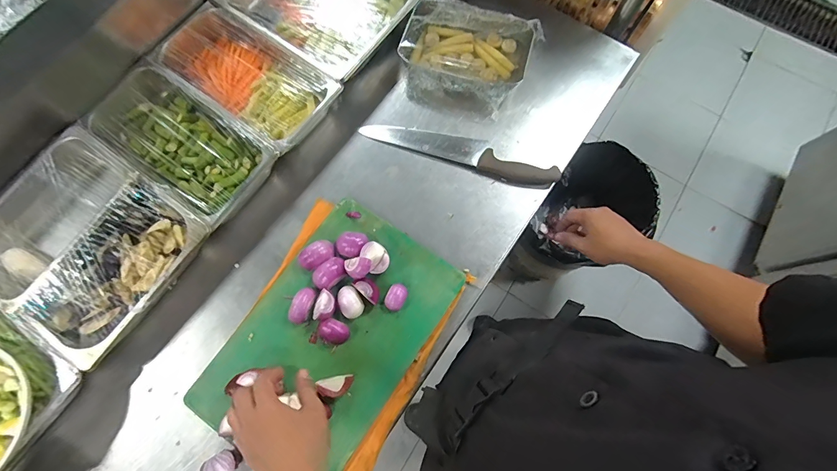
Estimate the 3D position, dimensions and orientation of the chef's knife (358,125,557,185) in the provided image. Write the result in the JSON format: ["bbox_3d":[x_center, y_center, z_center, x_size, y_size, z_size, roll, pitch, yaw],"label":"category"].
[{"bbox_3d":[0.073,-0.156,0.668,0.351,0.016,0.054,19,75,5],"label":"chef's knife"}]

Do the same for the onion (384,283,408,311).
[{"bbox_3d":[-0.034,0.096,0.589,0.031,0.016,0.042,32,76,8],"label":"onion"}]

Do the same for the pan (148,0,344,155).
[{"bbox_3d":[-0.305,-0.280,0.676,0.322,0.073,0.159,36,77,9],"label":"pan"}]

